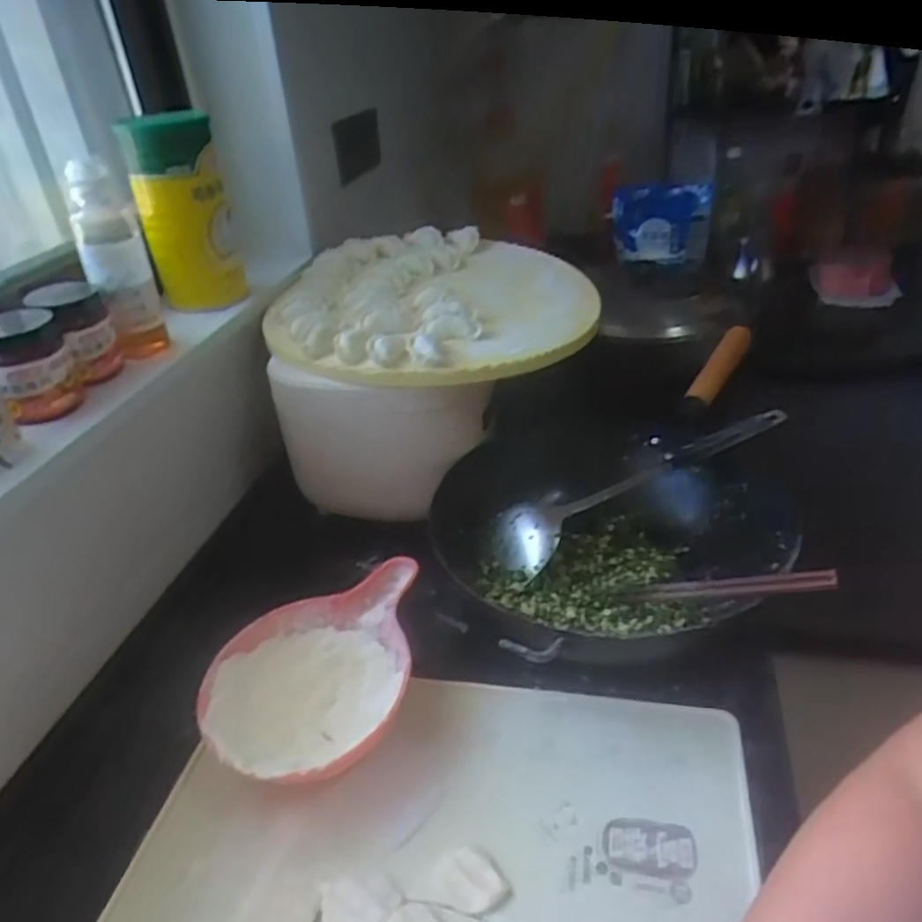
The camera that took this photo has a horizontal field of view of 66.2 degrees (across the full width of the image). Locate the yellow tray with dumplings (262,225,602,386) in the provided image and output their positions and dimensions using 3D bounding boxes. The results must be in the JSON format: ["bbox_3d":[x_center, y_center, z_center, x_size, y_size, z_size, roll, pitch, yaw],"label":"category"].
[{"bbox_3d":[-0.024,-0.204,0.876,0.380,0.065,0.422,2,31,15],"label":"yellow tray with dumplings"}]

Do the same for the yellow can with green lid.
[{"bbox_3d":[-0.321,-0.286,0.829,0.090,0.219,0.074,-24,34,-28],"label":"yellow can with green lid"}]

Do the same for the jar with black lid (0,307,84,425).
[{"bbox_3d":[-0.380,-0.085,0.629,0.066,0.085,0.057,-22,34,-26],"label":"jar with black lid"}]

